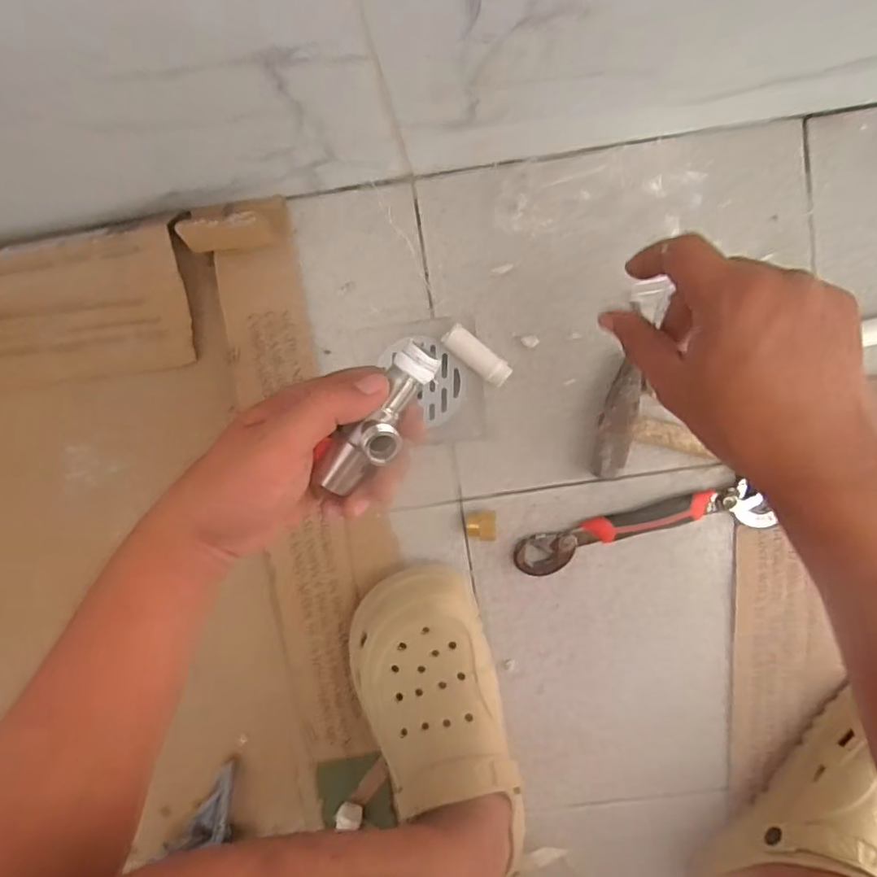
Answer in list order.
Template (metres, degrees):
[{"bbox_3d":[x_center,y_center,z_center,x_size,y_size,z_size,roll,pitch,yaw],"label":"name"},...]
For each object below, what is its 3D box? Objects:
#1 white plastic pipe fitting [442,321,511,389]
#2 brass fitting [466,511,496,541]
[{"bbox_3d":[0.032,-0.067,0.455,0.059,0.020,0.021,38,99,-4],"label":"white plastic pipe fitting"},{"bbox_3d":[0.036,0.072,0.471,0.026,0.025,0.019,5,99,1],"label":"brass fitting"}]

